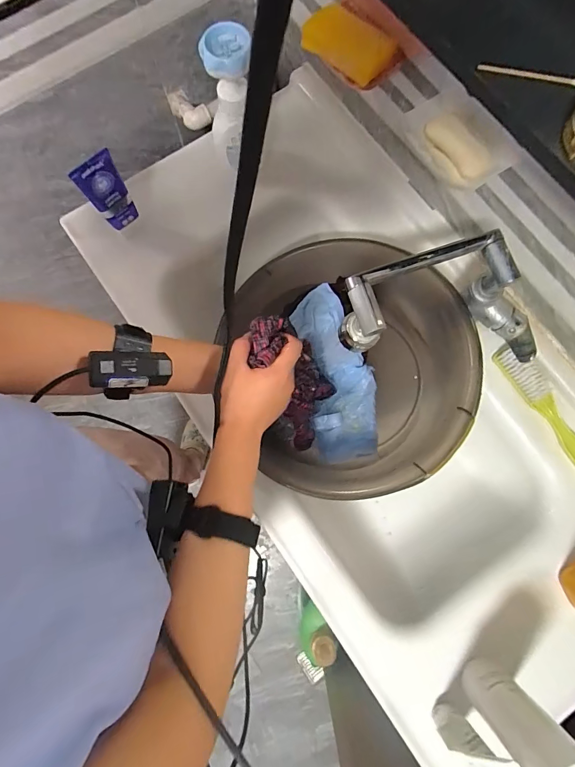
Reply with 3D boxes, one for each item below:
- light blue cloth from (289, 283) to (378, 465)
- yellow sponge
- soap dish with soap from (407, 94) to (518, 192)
[{"bbox_3d":[0.080,-0.016,0.598,0.105,0.042,0.280,-12,80,-3],"label":"light blue cloth"},{"bbox_3d":[0.077,-0.435,0.470,0.110,0.032,0.058,38,81,6],"label":"yellow sponge"},{"bbox_3d":[0.202,-0.294,0.442,0.070,0.039,0.125,-38,82,-7],"label":"soap dish with soap"}]

